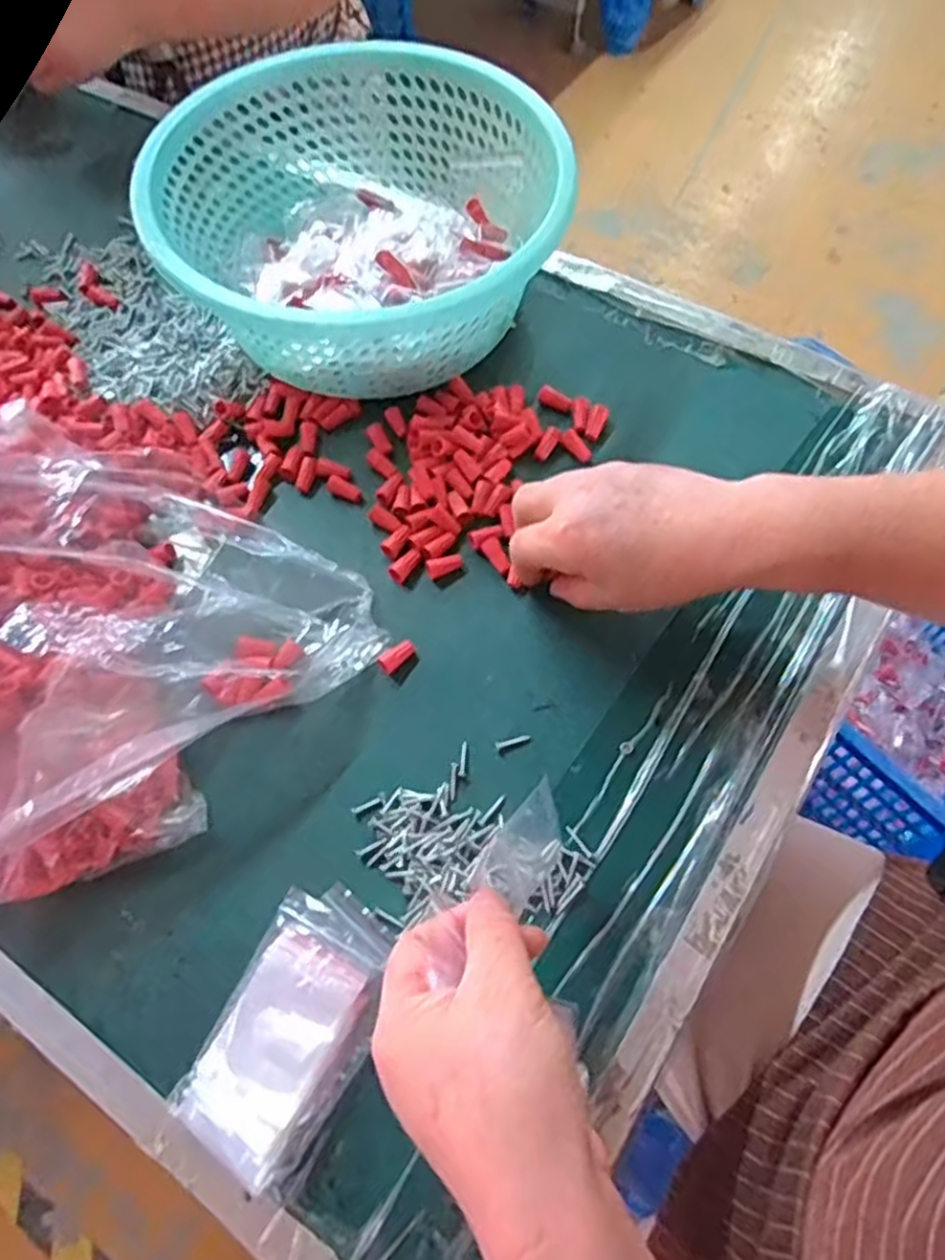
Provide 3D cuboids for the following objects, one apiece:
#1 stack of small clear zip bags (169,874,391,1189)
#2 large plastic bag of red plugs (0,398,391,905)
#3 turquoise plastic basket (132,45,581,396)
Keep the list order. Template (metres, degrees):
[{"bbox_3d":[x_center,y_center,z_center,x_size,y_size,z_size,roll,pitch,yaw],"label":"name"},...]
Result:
[{"bbox_3d":[-0.086,0.189,0.363,0.069,0.014,0.121,23,69,14],"label":"stack of small clear zip bags"},{"bbox_3d":[-0.247,-0.004,0.424,0.297,0.087,0.273,33,71,17],"label":"large plastic bag of red plugs"},{"bbox_3d":[-0.078,-0.282,0.518,0.259,0.092,0.243,-2,65,3],"label":"turquoise plastic basket"}]

